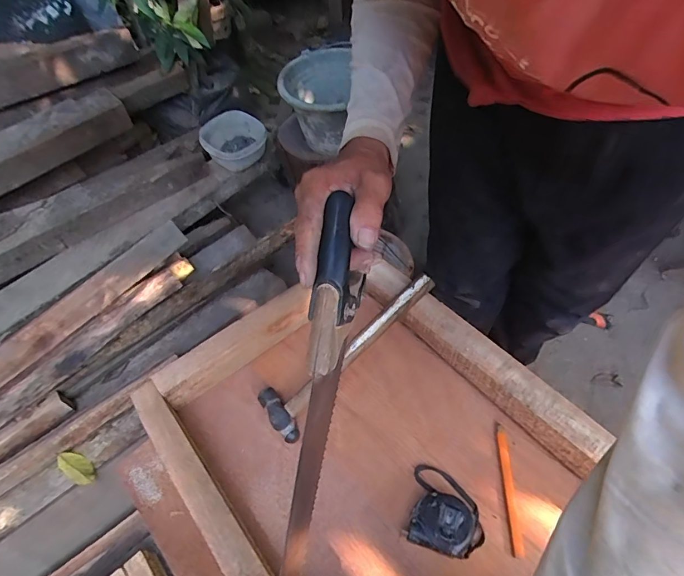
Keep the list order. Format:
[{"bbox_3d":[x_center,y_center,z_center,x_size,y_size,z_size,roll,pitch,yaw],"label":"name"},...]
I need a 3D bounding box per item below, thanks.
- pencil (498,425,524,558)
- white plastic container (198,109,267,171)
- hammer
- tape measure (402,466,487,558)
[{"bbox_3d":[0.201,0.238,0.497,0.012,0.005,0.143,3,53,5],"label":"pencil"},{"bbox_3d":[-0.309,-0.426,1.191,0.177,0.075,0.186,-1,53,2],"label":"white plastic container"},{"bbox_3d":[0.016,0.083,0.565,0.292,0.022,0.076,-41,60,-10],"label":"hammer"},{"bbox_3d":[0.121,0.253,0.470,0.084,0.040,0.087,15,55,14],"label":"tape measure"}]

